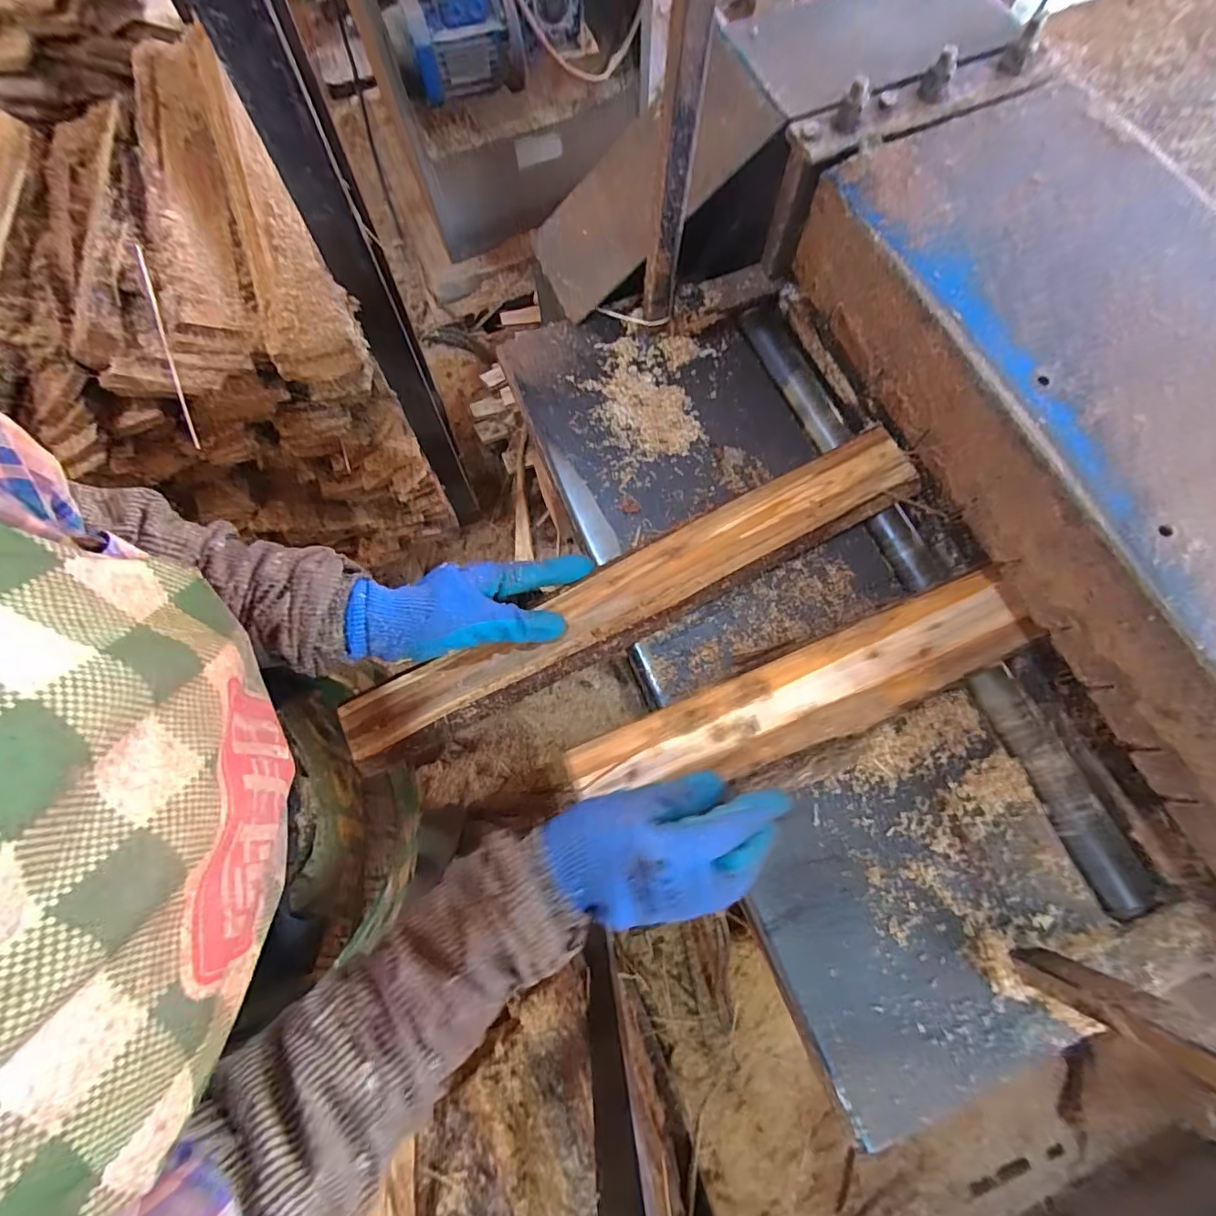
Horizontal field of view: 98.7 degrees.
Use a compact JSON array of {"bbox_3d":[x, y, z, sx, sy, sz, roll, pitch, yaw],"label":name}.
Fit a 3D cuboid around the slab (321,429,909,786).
[{"bbox_3d":[0.024,-0.011,0.430,0.501,0.014,0.066,-28,76,-4],"label":"slab"}]

